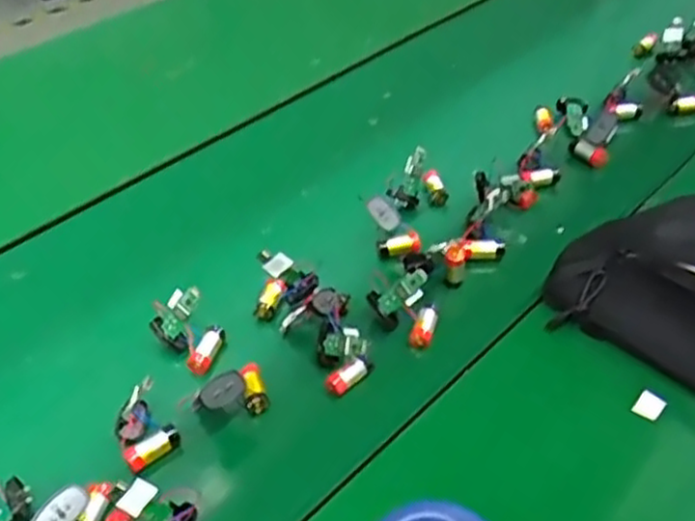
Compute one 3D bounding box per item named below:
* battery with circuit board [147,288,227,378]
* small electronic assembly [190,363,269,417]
[{"bbox_3d":[-0.120,0.048,0.541,0.059,0.050,0.038,30,52,33],"label":"battery with circuit board"},{"bbox_3d":[-0.079,0.088,0.493,0.034,0.025,0.064,31,15,31],"label":"small electronic assembly"}]

